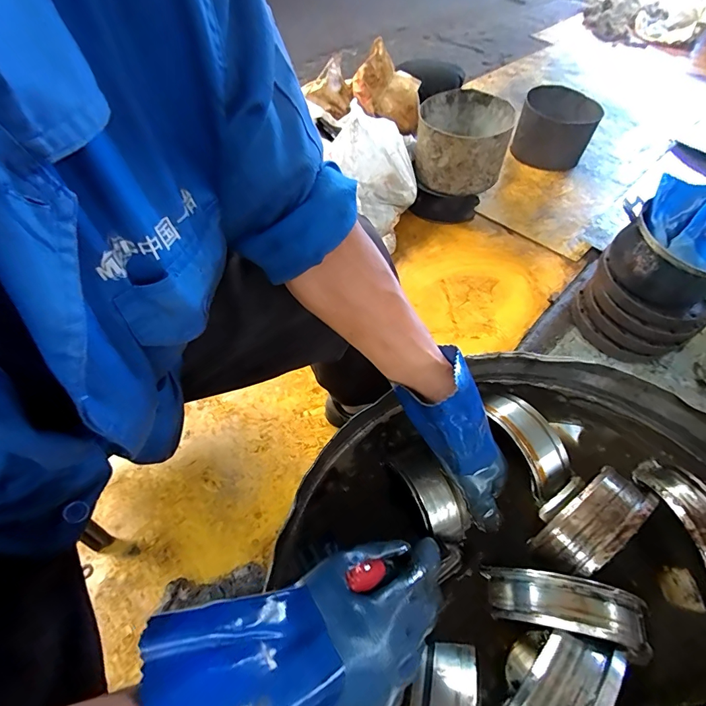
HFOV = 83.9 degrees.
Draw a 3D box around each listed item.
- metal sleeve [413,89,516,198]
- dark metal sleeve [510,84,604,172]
[{"bbox_3d":[0.347,-0.669,1.268,0.280,0.189,0.296,14,56,7],"label":"metal sleeve"},{"bbox_3d":[0.778,-0.854,1.533,0.273,0.218,0.271,26,58,15],"label":"dark metal sleeve"}]

